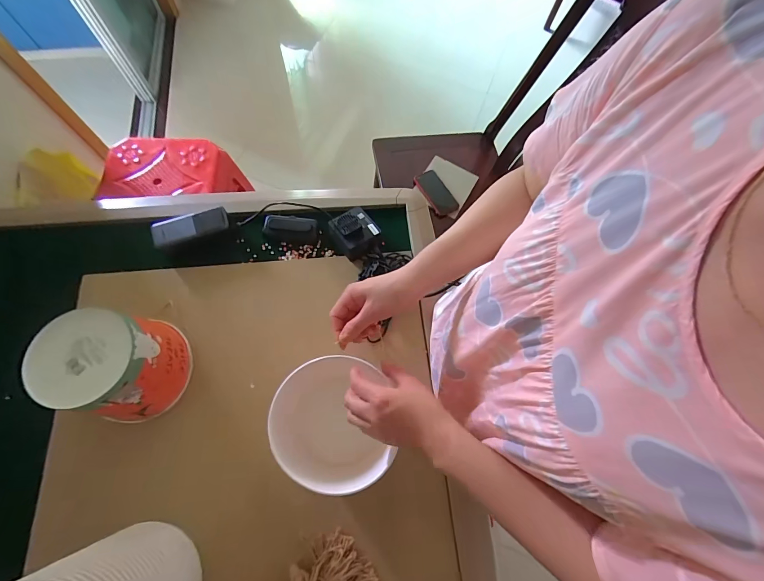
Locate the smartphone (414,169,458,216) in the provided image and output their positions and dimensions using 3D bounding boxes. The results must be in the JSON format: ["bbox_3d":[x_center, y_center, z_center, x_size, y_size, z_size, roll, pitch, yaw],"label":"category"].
[{"bbox_3d":[0.167,-0.304,1.067,0.084,0.017,0.156,-24,77,-16],"label":"smartphone"}]

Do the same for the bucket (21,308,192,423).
[{"bbox_3d":[-0.374,0.102,0.491,0.140,0.123,0.148,12,69,2],"label":"bucket"}]

